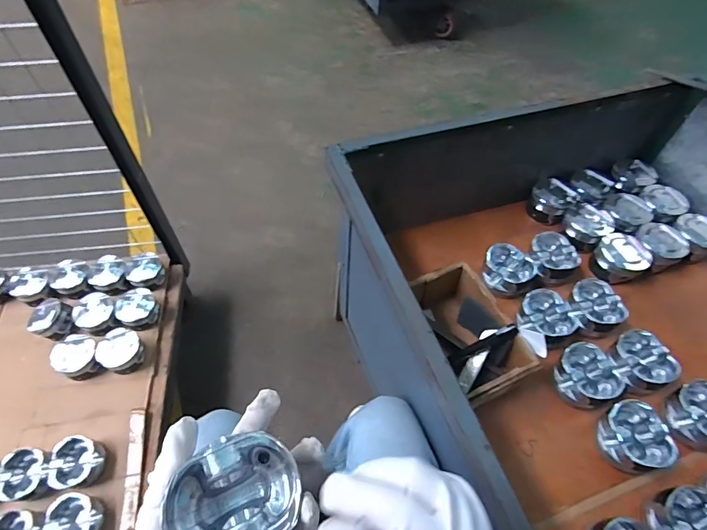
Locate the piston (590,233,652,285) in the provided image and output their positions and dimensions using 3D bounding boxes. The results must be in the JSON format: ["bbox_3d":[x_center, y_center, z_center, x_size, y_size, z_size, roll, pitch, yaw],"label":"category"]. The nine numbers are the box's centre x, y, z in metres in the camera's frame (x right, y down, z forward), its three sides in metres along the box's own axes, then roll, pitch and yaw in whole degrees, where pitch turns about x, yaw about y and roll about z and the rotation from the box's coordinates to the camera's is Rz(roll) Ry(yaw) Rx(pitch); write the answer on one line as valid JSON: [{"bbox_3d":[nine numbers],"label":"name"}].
[{"bbox_3d":[0.485,-0.015,0.749,0.081,0.054,0.080,1,56,-1],"label":"piston"}]

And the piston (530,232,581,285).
[{"bbox_3d":[0.357,-0.012,0.750,0.084,0.046,0.090,-6,57,-6],"label":"piston"}]

